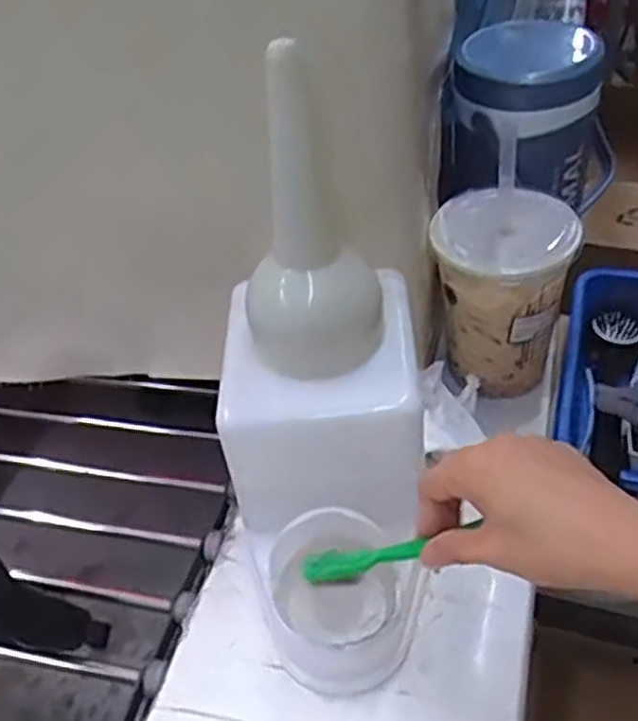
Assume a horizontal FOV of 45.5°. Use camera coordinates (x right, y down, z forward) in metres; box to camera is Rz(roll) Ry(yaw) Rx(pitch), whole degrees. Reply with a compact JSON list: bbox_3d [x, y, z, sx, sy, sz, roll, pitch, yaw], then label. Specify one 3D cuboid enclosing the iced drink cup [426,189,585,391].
[{"bbox_3d":[0.150,-0.053,0.638,0.110,0.145,0.092,-2,46,5],"label":"iced drink cup"}]

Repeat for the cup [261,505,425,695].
[{"bbox_3d":[0.011,0.155,0.496,0.096,0.088,0.088,18,51,22],"label":"cup"}]

